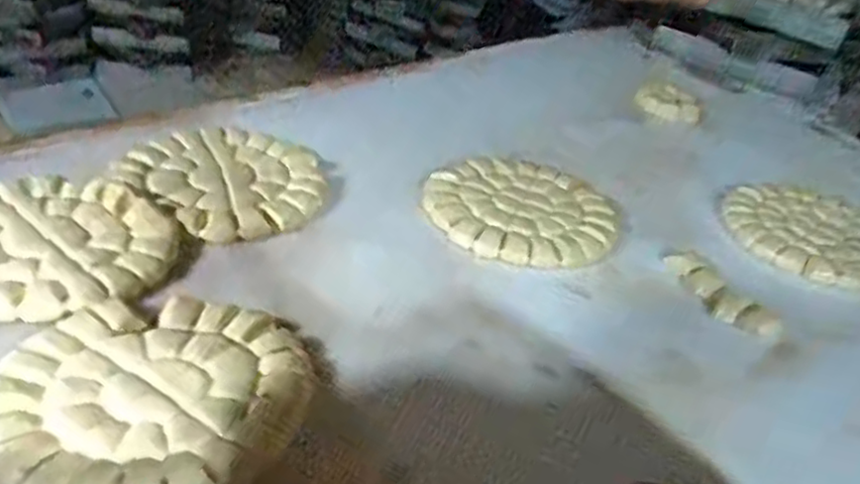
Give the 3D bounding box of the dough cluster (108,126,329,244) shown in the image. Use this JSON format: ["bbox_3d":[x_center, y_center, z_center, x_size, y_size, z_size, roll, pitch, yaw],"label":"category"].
[{"bbox_3d":[-0.292,-0.095,1.041,0.266,0.029,0.241,28,41,25],"label":"dough cluster"}]

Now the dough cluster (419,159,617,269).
[{"bbox_3d":[0.139,-0.053,1.088,0.288,0.036,0.267,7,35,-5],"label":"dough cluster"}]

